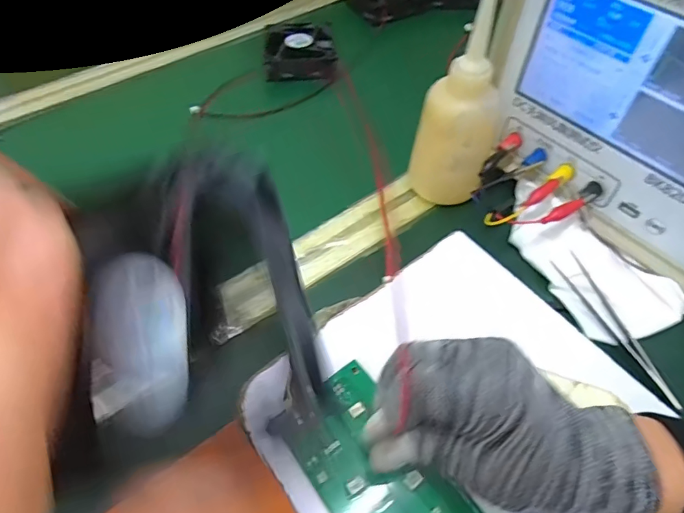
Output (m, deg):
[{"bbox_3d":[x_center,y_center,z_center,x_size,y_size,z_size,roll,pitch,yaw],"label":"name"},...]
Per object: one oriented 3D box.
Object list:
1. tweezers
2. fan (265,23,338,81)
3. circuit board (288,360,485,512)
[{"bbox_3d":[0.190,0.046,0.322,0.017,0.010,0.120,-19,55,-12],"label":"tweezers"},{"bbox_3d":[-0.046,-0.236,0.529,0.079,0.034,0.080,-1,53,0],"label":"fan"},{"bbox_3d":[0.025,0.126,0.258,0.063,0.010,0.131,-31,62,-22],"label":"circuit board"}]

